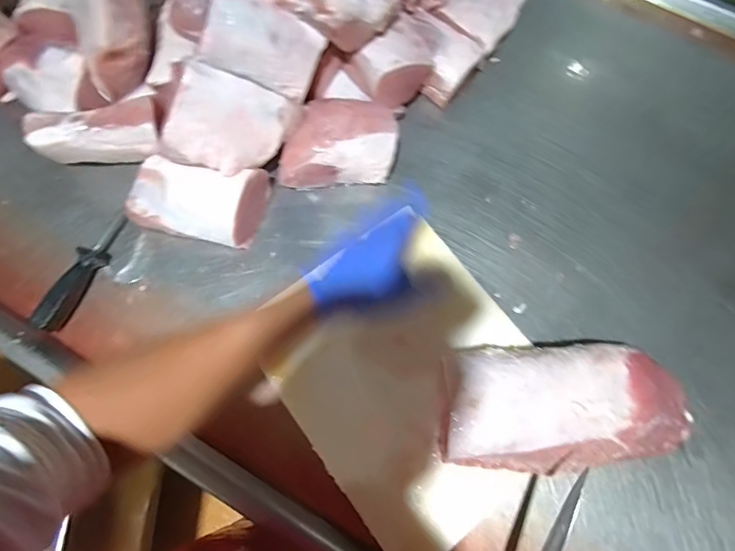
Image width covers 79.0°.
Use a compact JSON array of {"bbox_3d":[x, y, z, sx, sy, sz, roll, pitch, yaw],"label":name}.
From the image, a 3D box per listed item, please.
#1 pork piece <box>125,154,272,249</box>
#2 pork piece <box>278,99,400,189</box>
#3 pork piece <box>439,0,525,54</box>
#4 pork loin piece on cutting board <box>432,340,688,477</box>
[{"bbox_3d":[-0.247,-0.109,0.643,0.182,0.074,0.106,8,71,1],"label":"pork piece"},{"bbox_3d":[-0.044,-0.197,0.680,0.174,0.081,0.119,2,71,-1],"label":"pork piece"},{"bbox_3d":[0.205,-0.471,0.791,0.116,0.059,0.183,32,72,9],"label":"pork piece"},{"bbox_3d":[0.236,0.153,0.524,0.299,0.057,0.141,-2,70,-3],"label":"pork loin piece on cutting board"}]

